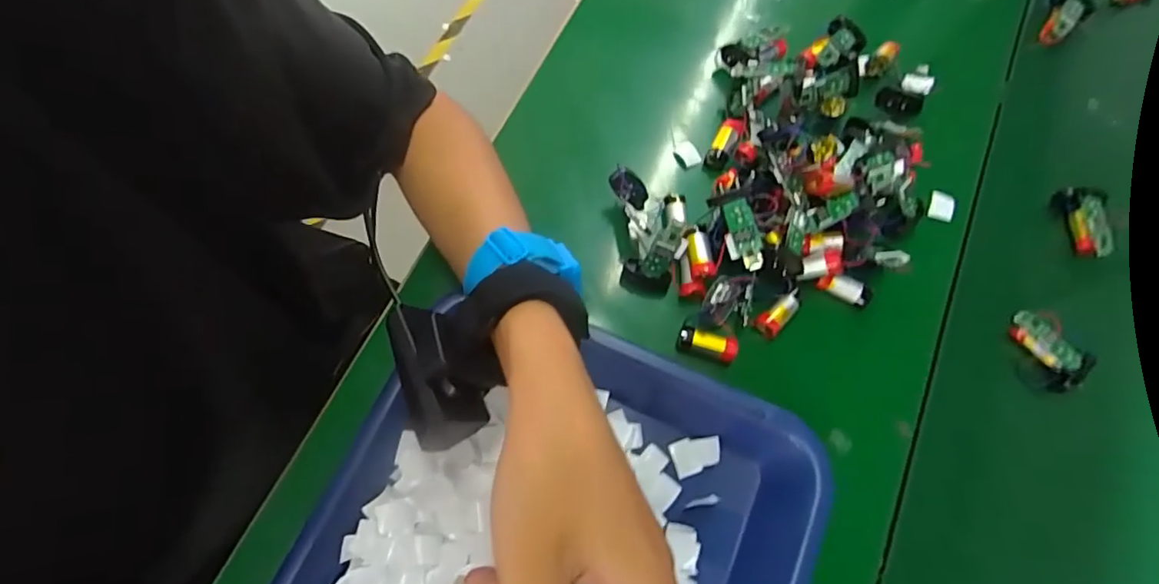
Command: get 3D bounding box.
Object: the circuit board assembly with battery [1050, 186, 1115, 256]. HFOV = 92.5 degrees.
[{"bbox_3d":[0.360,-0.048,0.393,0.023,0.019,0.051,1,70,1],"label":"circuit board assembly with battery"}]

